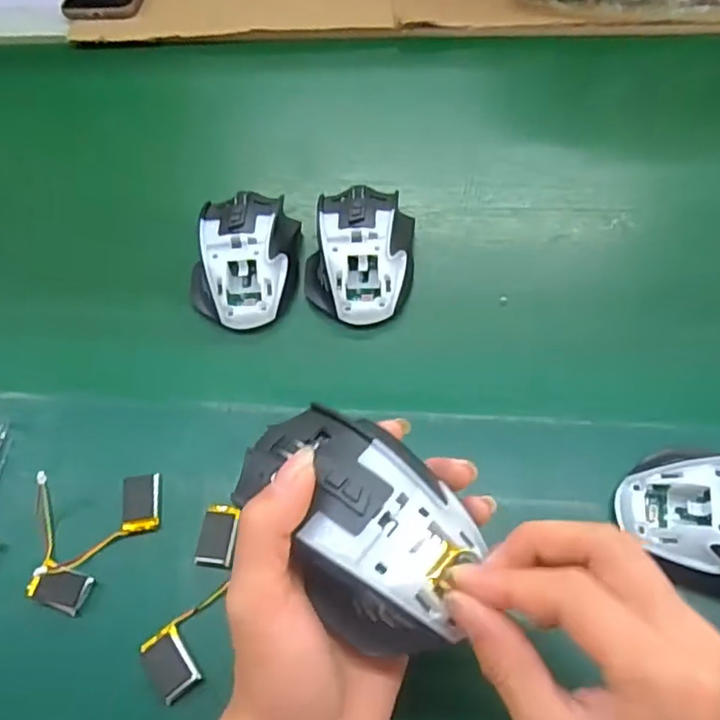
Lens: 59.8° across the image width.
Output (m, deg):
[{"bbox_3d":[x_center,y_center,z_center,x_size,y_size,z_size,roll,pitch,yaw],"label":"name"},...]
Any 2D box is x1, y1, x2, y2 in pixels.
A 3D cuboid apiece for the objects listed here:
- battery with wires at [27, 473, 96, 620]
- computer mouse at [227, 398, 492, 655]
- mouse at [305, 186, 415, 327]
[{"bbox_3d":[-0.173,0.105,0.344,0.032,0.025,0.073,-27,62,-12],"label":"battery with wires"},{"bbox_3d":[0.001,0.063,0.258,0.069,0.033,0.109,-36,64,-16],"label":"computer mouse"},{"bbox_3d":[0.003,-0.079,0.440,0.076,0.039,0.112,4,60,6],"label":"mouse"}]

